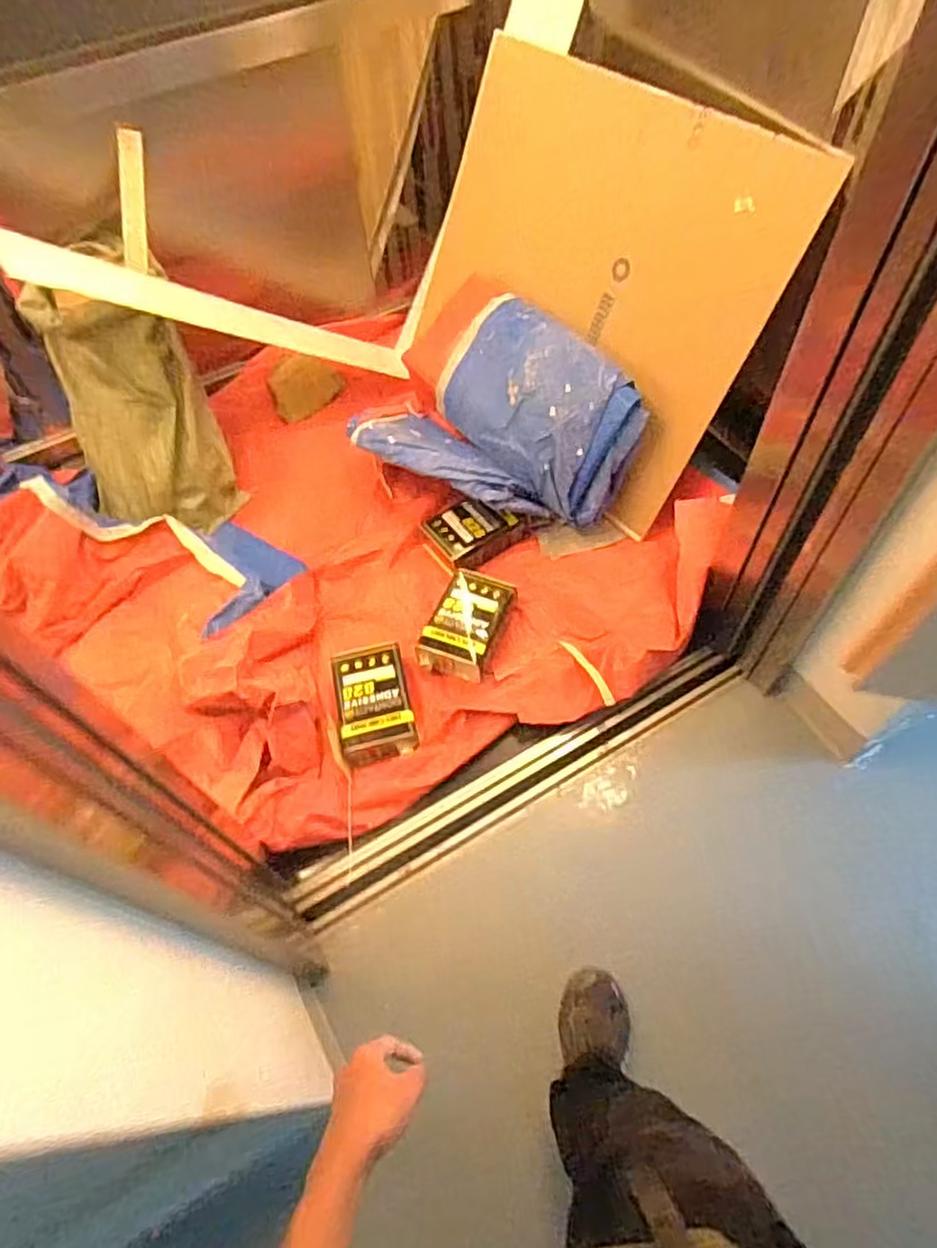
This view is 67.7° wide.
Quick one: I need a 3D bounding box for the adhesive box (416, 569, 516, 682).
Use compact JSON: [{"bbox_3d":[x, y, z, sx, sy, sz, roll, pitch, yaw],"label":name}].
[{"bbox_3d":[-0.002,-0.005,1.647,0.170,0.054,0.260,15,59,13],"label":"adhesive box"}]

